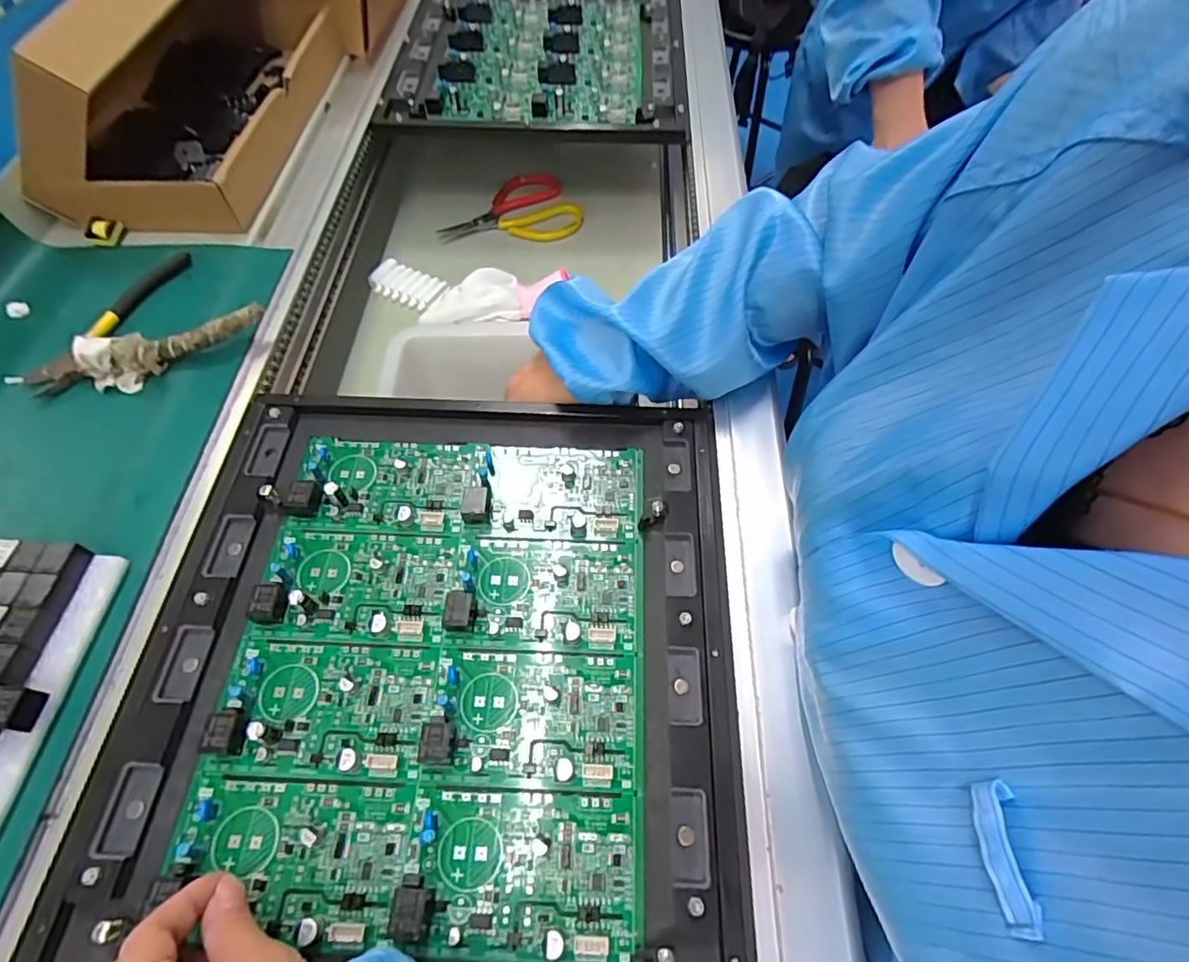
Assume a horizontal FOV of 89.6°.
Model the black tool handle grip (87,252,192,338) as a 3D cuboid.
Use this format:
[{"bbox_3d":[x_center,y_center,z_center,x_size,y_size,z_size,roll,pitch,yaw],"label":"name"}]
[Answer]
[{"bbox_3d":[-0.358,-0.147,0.472,0.019,0.014,0.096,22,61,13],"label":"black tool handle grip"}]

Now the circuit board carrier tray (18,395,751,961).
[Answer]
[{"bbox_3d":[-0.085,0.090,0.338,0.314,0.020,0.327,3,59,-1],"label":"circuit board carrier tray"}]

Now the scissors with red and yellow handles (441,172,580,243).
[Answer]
[{"bbox_3d":[-0.100,-0.319,0.703,0.161,0.018,0.098,-9,59,-5],"label":"scissors with red and yellow handles"}]

